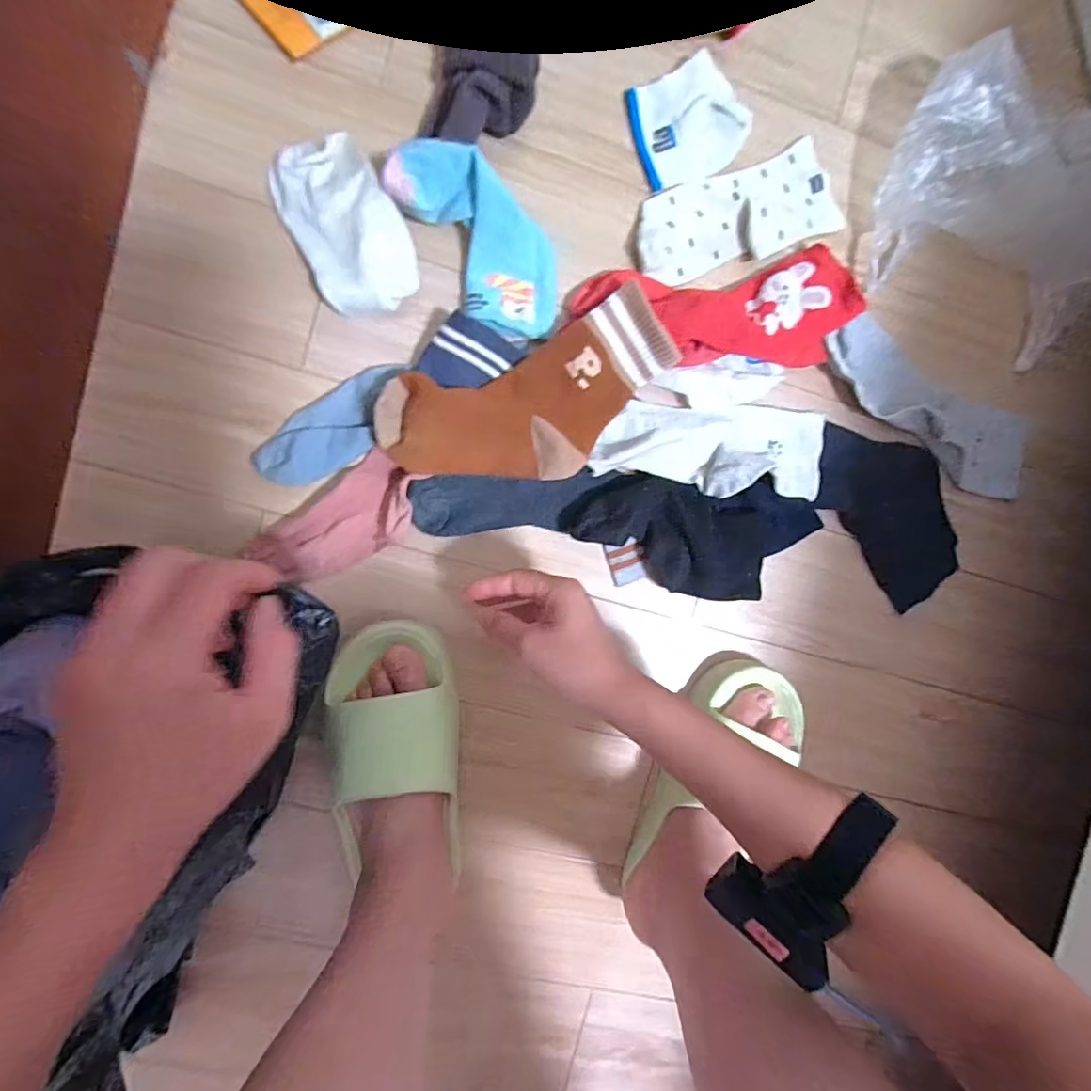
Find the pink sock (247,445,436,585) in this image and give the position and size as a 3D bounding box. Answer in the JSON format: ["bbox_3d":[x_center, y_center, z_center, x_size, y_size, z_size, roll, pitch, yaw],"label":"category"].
[{"bbox_3d":[-0.171,-0.017,0.445,0.143,0.024,0.068,-39,96,-4],"label":"pink sock"}]

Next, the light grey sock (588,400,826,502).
[{"bbox_3d":[0.154,-0.088,0.471,0.218,0.030,0.080,2,92,-7],"label":"light grey sock"}]

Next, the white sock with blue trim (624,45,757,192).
[{"bbox_3d":[0.128,-0.380,0.471,0.102,0.016,0.091,-25,95,-5],"label":"white sock with blue trim"}]

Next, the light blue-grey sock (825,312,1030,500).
[{"bbox_3d":[0.380,-0.133,0.508,0.251,0.015,0.087,33,88,-7],"label":"light blue-grey sock"}]

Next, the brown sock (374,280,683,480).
[{"bbox_3d":[-0.010,-0.116,0.449,0.251,0.039,0.120,-24,94,-6],"label":"brown sock"}]

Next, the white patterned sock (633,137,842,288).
[{"bbox_3d":[0.175,-0.302,0.478,0.200,0.016,0.084,-23,94,-6],"label":"white patterned sock"}]

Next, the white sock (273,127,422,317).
[{"bbox_3d":[-0.164,-0.261,0.429,0.083,0.039,0.141,-28,95,-5],"label":"white sock"}]

